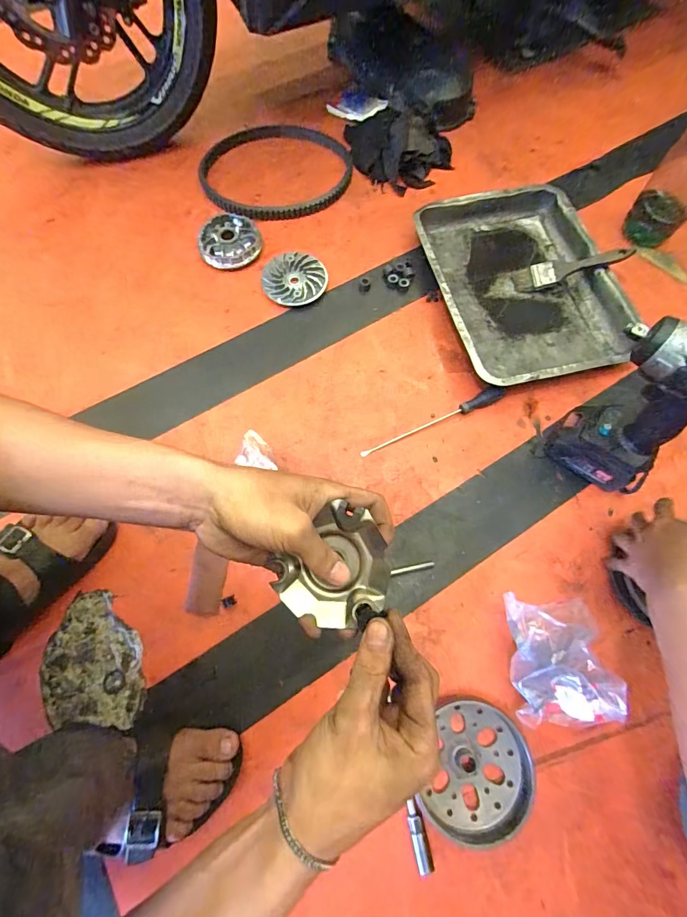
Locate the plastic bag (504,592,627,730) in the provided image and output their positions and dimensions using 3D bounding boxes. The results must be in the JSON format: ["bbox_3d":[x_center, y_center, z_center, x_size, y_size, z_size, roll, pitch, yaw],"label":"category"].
[{"bbox_3d":[0.254,0.237,0.458,0.119,0.089,0.138,4,71,1],"label":"plastic bag"}]

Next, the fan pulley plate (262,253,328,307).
[{"bbox_3d":[-0.087,-0.313,0.688,0.109,0.023,0.103,0,71,0],"label":"fan pulley plate"}]

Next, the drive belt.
[{"bbox_3d":[-0.129,-0.567,0.767,0.295,0.023,0.251,-15,71,-5],"label":"drive belt"}]

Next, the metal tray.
[{"bbox_3d":[0.307,-0.310,0.673,0.296,0.050,0.401,-11,71,-4],"label":"metal tray"}]

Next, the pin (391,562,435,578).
[{"bbox_3d":[0.093,0.149,0.529,0.061,0.008,0.009,-11,71,-4],"label":"pin"}]

